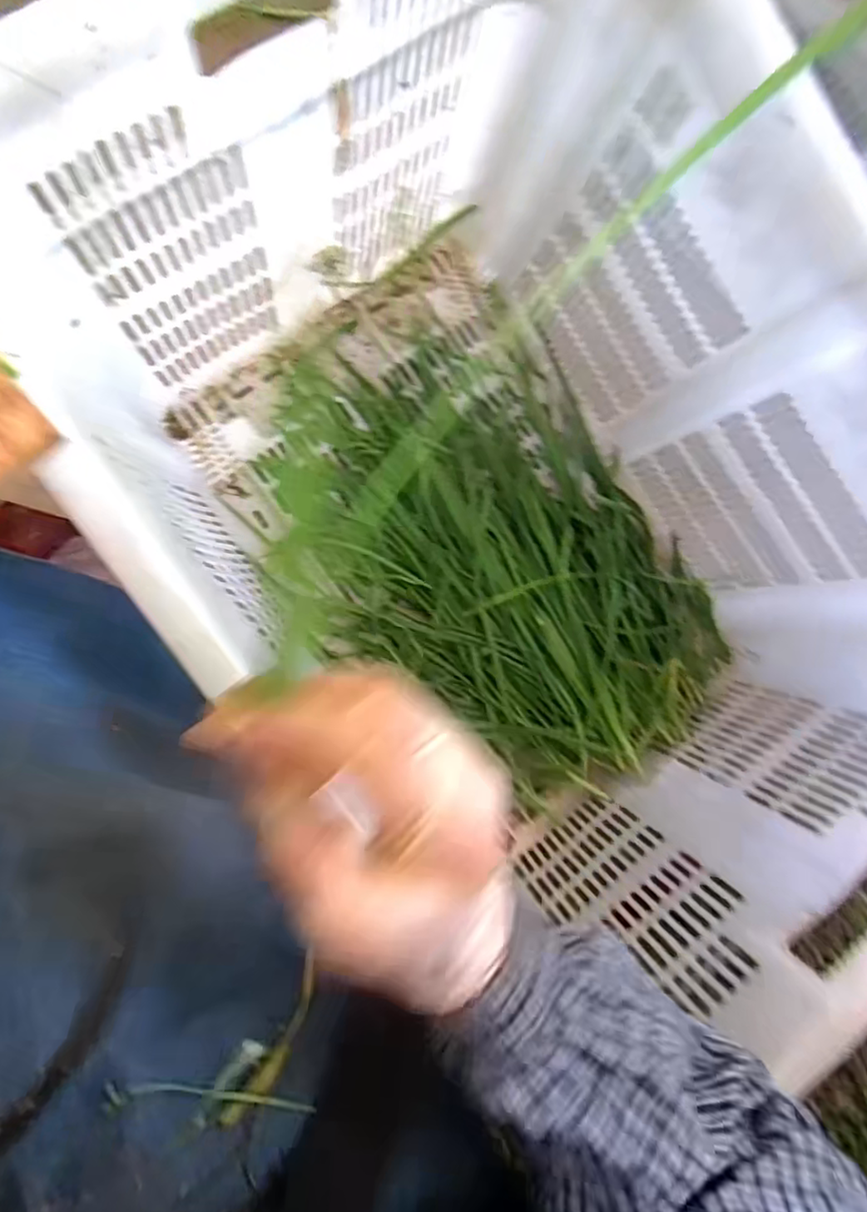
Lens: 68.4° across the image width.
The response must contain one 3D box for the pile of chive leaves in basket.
[{"bbox_3d":[0.074,-0.047,0.679,0.344,0.075,0.522,-36,99,-6],"label":"pile of chive leaves in basket"}]

